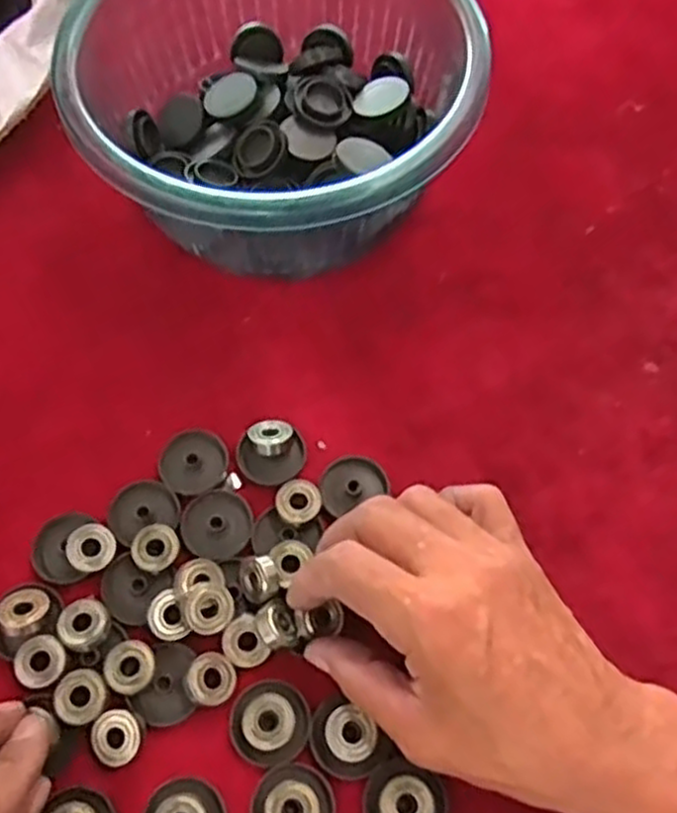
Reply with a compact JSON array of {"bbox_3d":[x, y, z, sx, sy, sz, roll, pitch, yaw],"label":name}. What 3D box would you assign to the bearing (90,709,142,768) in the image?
[{"bbox_3d":[-0.092,0.136,0.316,0.019,0.004,0.021,-29,67,-13],"label":"bearing"}]

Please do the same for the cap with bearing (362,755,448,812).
[{"bbox_3d":[0.026,0.159,0.303,0.032,0.011,0.030,0,64,0],"label":"cap with bearing"}]

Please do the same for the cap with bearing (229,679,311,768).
[{"bbox_3d":[-0.029,0.131,0.317,0.032,0.006,0.032,0,64,0],"label":"cap with bearing"}]

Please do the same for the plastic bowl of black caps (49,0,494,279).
[{"bbox_3d":[-0.030,-0.160,0.424,0.200,0.094,0.205,0,64,0],"label":"plastic bowl of black caps"}]

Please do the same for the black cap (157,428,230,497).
[{"bbox_3d":[-0.070,0.027,0.373,0.032,0.007,0.032,0,64,0],"label":"black cap"}]

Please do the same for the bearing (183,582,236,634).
[{"bbox_3d":[-0.056,0.088,0.334,0.021,0.009,0.022,0,64,0],"label":"bearing"}]

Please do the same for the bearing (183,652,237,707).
[{"bbox_3d":[-0.054,0.115,0.324,0.021,0.004,0.021,9,61,-17],"label":"bearing"}]

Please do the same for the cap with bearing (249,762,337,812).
[{"bbox_3d":[-0.018,0.160,0.303,0.033,0.009,0.033,0,64,0],"label":"cap with bearing"}]

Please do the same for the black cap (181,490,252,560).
[{"bbox_3d":[-0.056,0.056,0.360,0.032,0.011,0.034,0,64,0],"label":"black cap"}]

